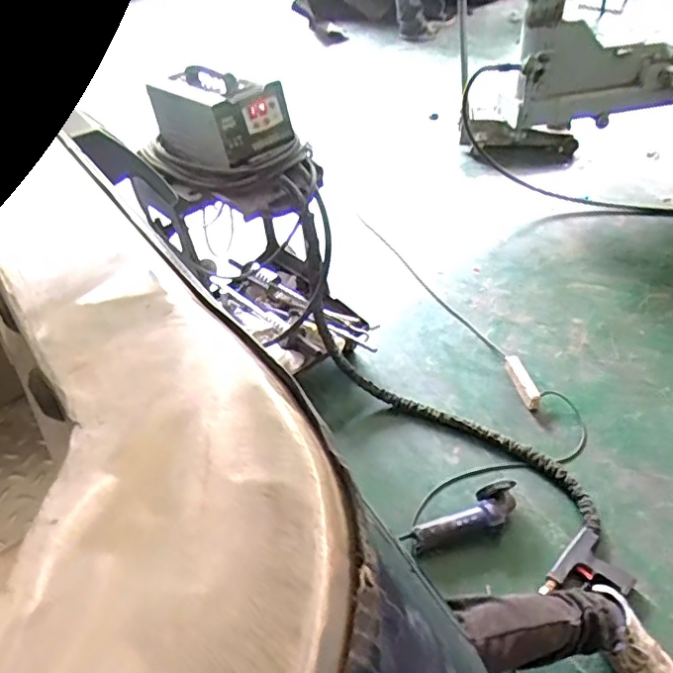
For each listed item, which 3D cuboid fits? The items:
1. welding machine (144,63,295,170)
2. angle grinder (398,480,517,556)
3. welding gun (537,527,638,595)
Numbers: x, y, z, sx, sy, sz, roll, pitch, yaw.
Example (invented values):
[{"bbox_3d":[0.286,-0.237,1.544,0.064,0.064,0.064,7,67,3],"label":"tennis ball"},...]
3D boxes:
[{"bbox_3d":[-0.279,-0.531,1.460,0.296,0.175,0.209,30,53,32],"label":"welding machine"},{"bbox_3d":[0.322,0.454,1.494,0.300,0.083,0.091,-19,44,-15],"label":"angle grinder"},{"bbox_3d":[0.583,0.552,1.384,0.215,0.034,0.150,-35,50,-29],"label":"welding gun"}]

